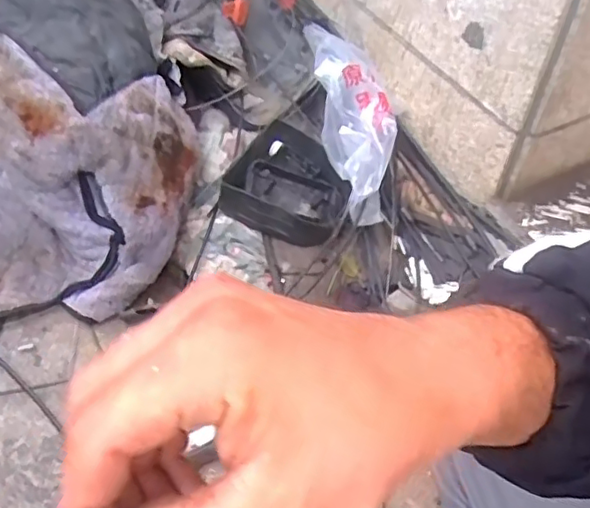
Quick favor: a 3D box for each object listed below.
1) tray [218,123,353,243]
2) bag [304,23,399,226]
[{"bbox_3d":[-0.007,-0.130,1.103,0.205,0.084,0.202,16,50,11],"label":"tray"},{"bbox_3d":[0.096,-0.257,1.075,0.099,0.133,0.403,-10,79,-12],"label":"bag"}]

